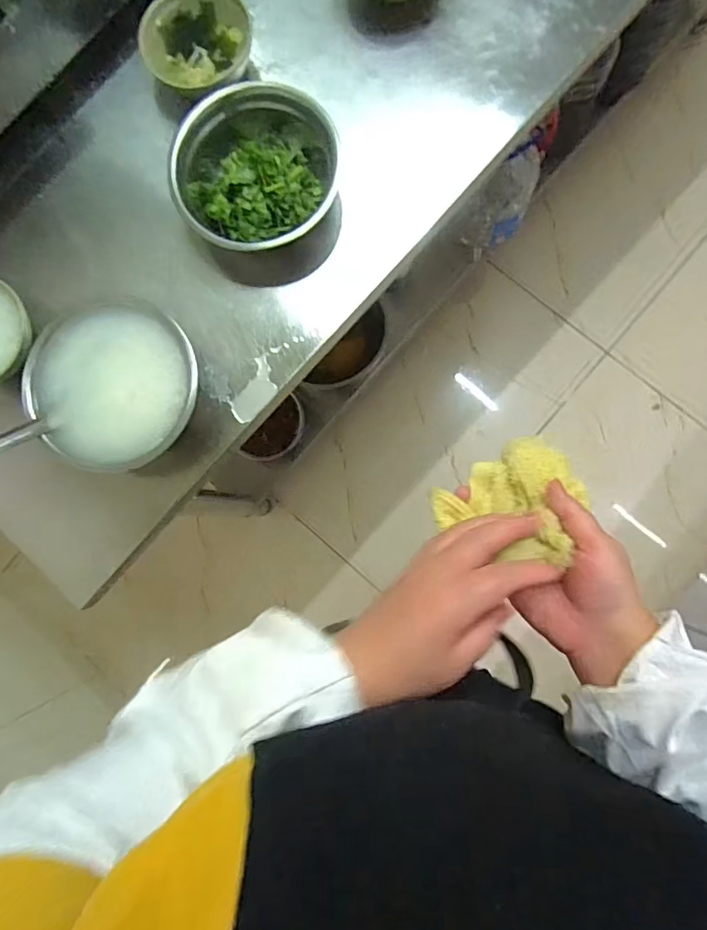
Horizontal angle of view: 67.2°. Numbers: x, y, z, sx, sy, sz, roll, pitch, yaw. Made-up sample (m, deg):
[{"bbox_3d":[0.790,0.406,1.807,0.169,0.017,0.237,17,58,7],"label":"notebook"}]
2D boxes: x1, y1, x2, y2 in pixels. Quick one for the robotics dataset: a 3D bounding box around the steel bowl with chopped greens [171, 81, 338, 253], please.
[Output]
[{"bbox_3d":[-0.096,-0.293,0.533,0.150,0.080,0.148,0,89,7],"label":"steel bowl with chopped greens"}]

